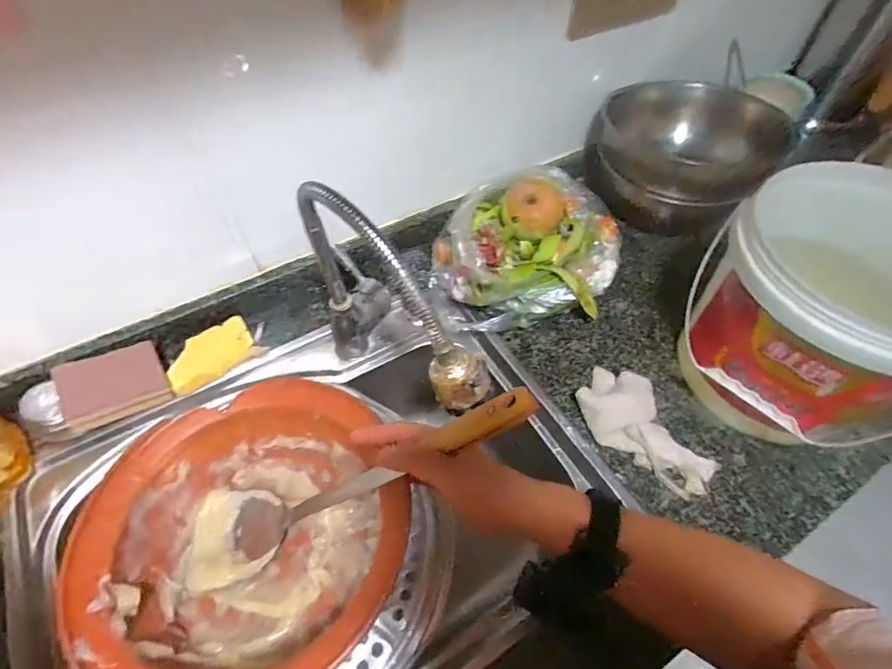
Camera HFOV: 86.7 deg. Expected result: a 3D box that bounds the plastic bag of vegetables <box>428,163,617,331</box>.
[{"bbox_3d":[0.110,-0.112,0.630,0.256,0.133,0.195,-11,55,-8],"label":"plastic bag of vegetables"}]

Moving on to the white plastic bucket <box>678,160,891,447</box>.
[{"bbox_3d":[0.389,-0.016,0.494,0.221,0.232,0.215,0,54,0],"label":"white plastic bucket"}]

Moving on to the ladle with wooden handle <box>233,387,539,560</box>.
[{"bbox_3d":[-0.068,0.121,0.394,0.333,0.029,0.049,-31,49,27],"label":"ladle with wooden handle"}]

